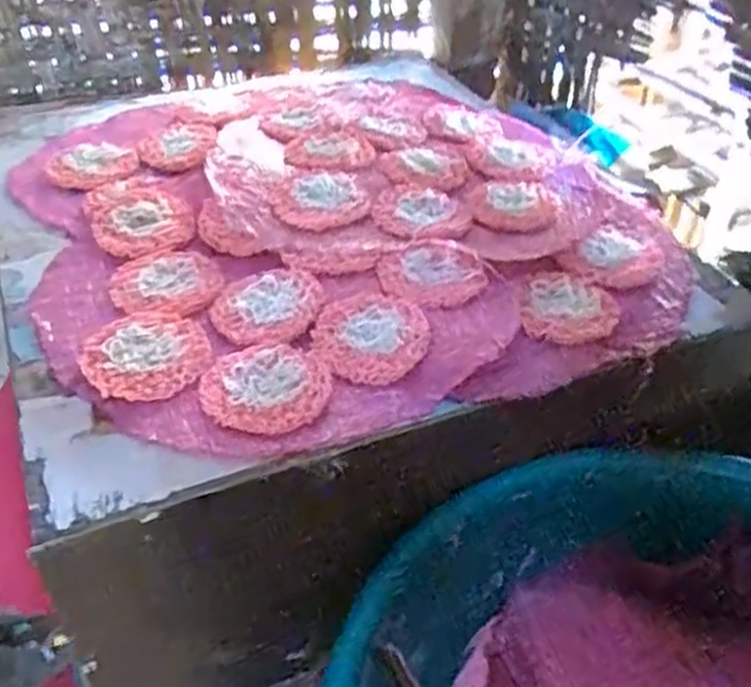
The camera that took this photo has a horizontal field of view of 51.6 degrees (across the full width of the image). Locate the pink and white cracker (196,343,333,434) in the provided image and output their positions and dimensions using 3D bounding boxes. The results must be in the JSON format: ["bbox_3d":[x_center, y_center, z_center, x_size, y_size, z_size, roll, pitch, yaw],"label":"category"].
[{"bbox_3d":[-0.070,0.026,0.497,0.080,0.006,0.076,0,37,0],"label":"pink and white cracker"}]

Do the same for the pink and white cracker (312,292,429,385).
[{"bbox_3d":[-0.003,-0.008,0.530,0.074,0.010,0.083,1,37,1],"label":"pink and white cracker"}]

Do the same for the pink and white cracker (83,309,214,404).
[{"bbox_3d":[-0.153,0.007,0.520,0.080,0.008,0.083,-12,39,-15],"label":"pink and white cracker"}]

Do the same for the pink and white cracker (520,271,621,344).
[{"bbox_3d":[0.141,-0.026,0.560,0.065,0.004,0.076,14,40,18],"label":"pink and white cracker"}]

